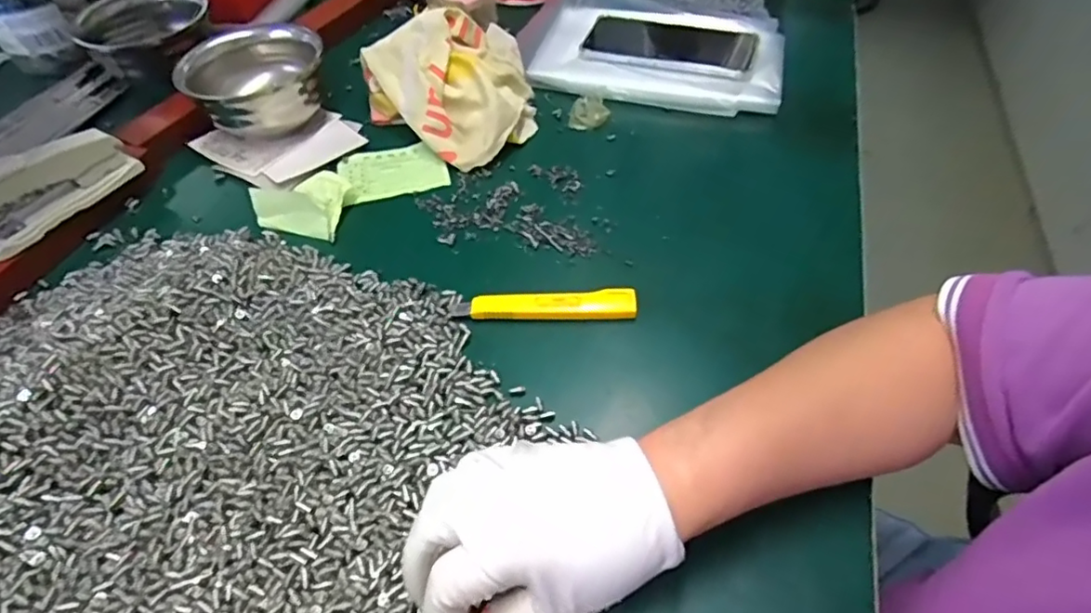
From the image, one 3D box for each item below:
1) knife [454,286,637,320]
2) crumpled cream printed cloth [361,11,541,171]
[{"bbox_3d":[0.000,-0.001,0.412,0.125,0.011,0.023,-3,51,0],"label":"knife"},{"bbox_3d":[-0.076,-0.204,0.536,0.152,0.073,0.157,-21,53,-15],"label":"crumpled cream printed cloth"}]

